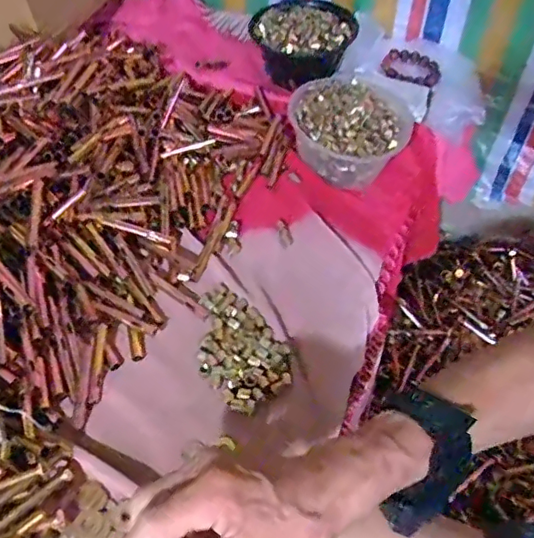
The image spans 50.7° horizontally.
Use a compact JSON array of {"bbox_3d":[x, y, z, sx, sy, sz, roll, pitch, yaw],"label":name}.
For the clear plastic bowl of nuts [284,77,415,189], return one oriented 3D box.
[{"bbox_3d":[0.112,-0.195,0.769,0.155,0.087,0.169,2,51,-2],"label":"clear plastic bowl of nuts"}]

